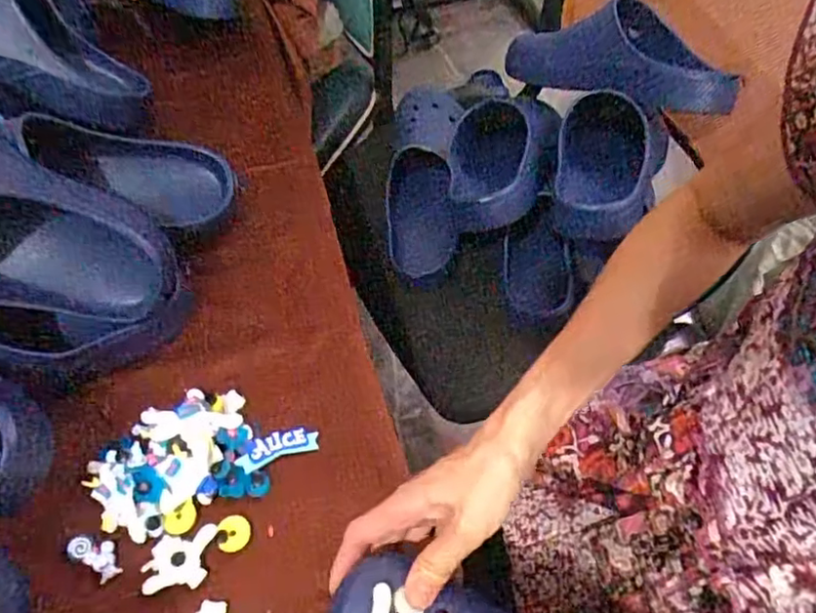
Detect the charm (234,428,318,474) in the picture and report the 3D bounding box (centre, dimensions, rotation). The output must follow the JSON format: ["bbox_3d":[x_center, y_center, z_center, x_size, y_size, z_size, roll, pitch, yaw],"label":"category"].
[{"bbox_3d":[-0.101,0.108,0.482,0.061,0.005,0.022,-15,69,-17],"label":"charm"}]

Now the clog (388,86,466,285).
[{"bbox_3d":[0.023,-0.176,0.817,0.092,0.090,0.301,2,56,5],"label":"clog"}]

